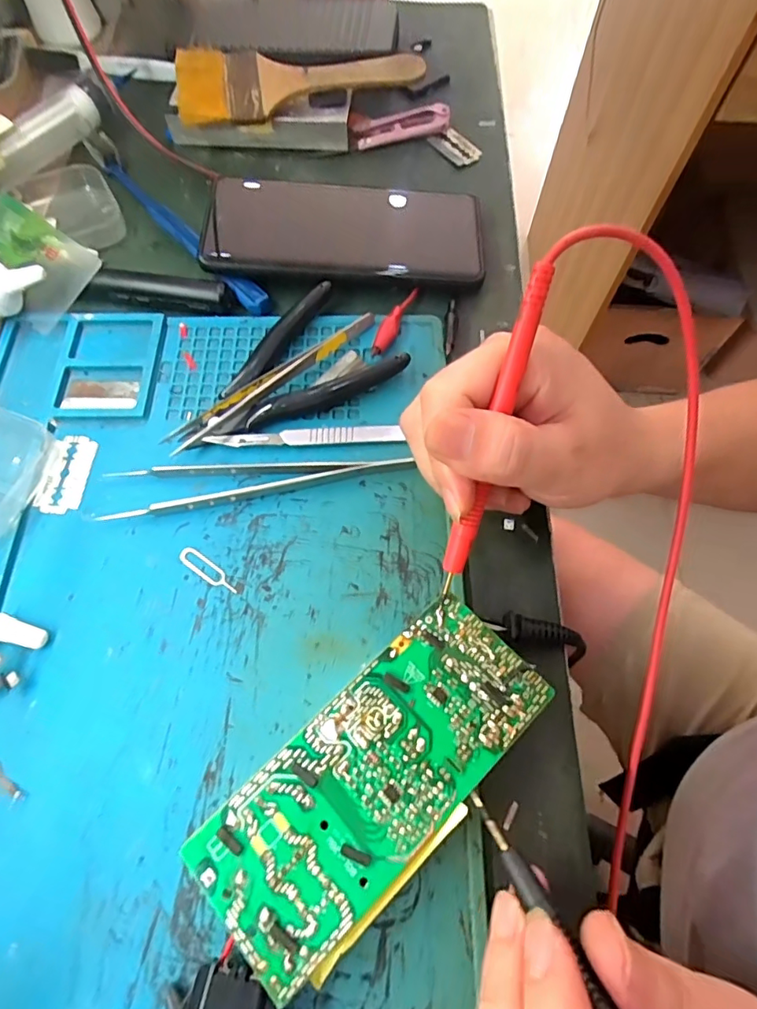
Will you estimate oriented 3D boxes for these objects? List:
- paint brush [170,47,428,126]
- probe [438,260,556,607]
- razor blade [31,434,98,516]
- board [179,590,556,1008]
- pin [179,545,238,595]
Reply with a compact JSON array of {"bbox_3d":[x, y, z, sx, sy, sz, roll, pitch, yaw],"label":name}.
[{"bbox_3d":[-0.054,-0.290,0.347,0.160,0.011,0.063,-13,71,-5],"label":"paint brush"},{"bbox_3d":[0.040,-0.020,0.190,0.008,0.014,0.127,16,105,6],"label":"probe"},{"bbox_3d":[-0.156,-0.015,0.260,0.021,0.004,0.042,7,66,-4],"label":"razor blade"},{"bbox_3d":[0.000,0.099,0.196,0.131,0.026,0.055,-40,73,-16],"label":"board"},{"bbox_3d":[-0.079,0.030,0.239,0.033,0.004,0.008,33,70,13],"label":"pin"}]

